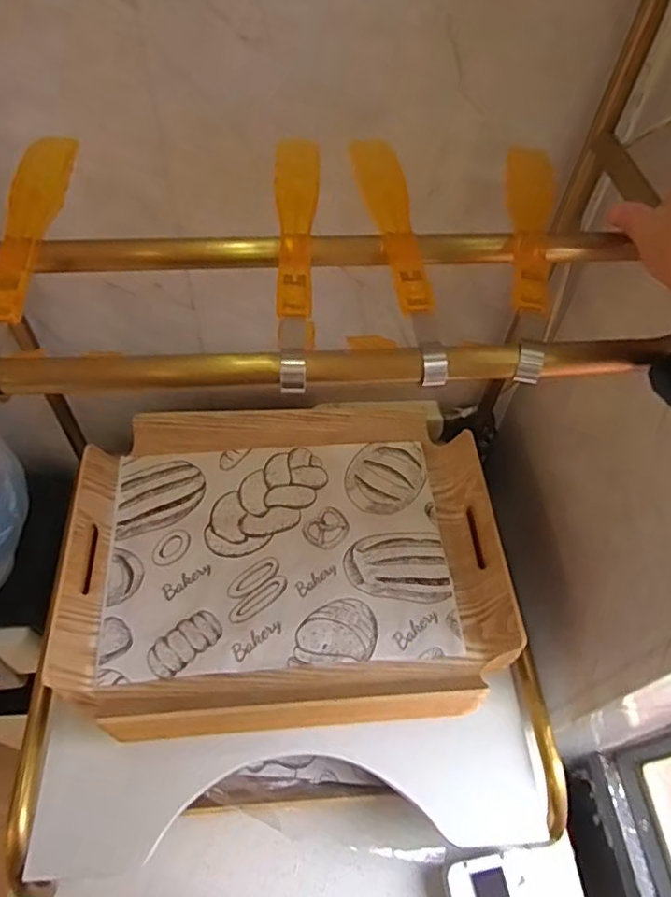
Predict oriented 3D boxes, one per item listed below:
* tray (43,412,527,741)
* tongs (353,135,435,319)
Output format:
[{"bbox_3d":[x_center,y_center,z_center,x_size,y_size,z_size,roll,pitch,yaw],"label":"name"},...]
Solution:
[{"bbox_3d":[-0.049,0.107,0.628,0.442,0.047,0.332,-2,55,-6],"label":"tray"},{"bbox_3d":[0.037,-0.145,0.374,0.027,0.020,0.149,-7,56,-9],"label":"tongs"}]

